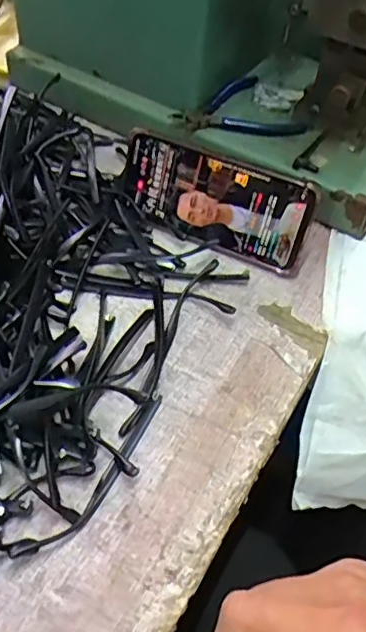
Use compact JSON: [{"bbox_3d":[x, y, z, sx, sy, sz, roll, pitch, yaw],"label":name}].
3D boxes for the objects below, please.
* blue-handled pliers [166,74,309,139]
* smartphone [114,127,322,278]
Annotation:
[{"bbox_3d":[0.050,-0.209,0.584,0.120,0.024,0.089,-2,50,-6],"label":"blue-handled pliers"},{"bbox_3d":[0.024,-0.095,0.491,0.165,0.080,0.009,21,34,10],"label":"smartphone"}]

